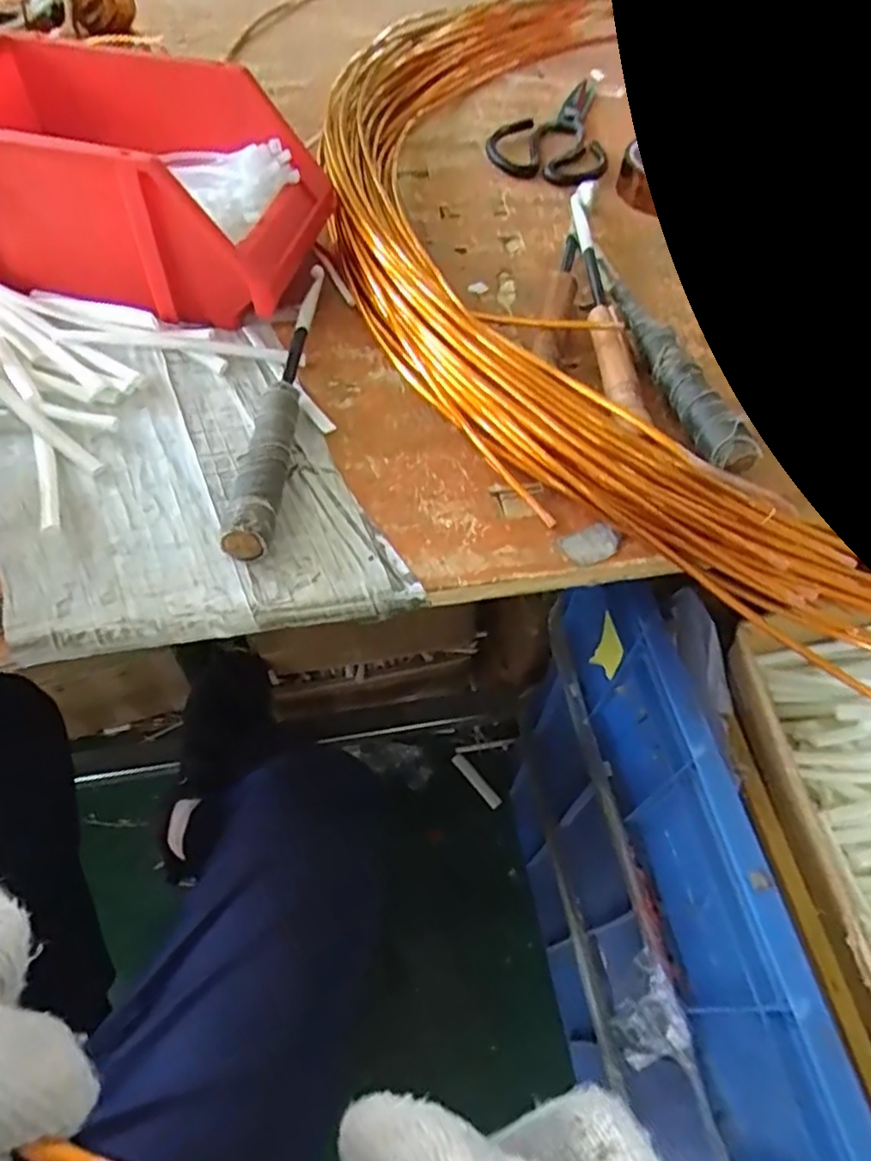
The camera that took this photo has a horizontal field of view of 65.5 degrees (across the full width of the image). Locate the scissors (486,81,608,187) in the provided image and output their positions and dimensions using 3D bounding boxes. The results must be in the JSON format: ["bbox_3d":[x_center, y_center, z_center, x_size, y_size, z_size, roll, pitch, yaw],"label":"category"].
[{"bbox_3d":[0.125,-0.455,0.682,0.113,0.012,0.221,16,57,8],"label":"scissors"}]

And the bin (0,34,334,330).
[{"bbox_3d":[-0.217,-0.298,0.494,0.264,0.112,0.204,8,56,2],"label":"bin"}]

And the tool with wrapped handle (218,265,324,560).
[{"bbox_3d":[-0.097,-0.123,0.441,0.024,0.029,0.257,4,56,-1],"label":"tool with wrapped handle"}]

